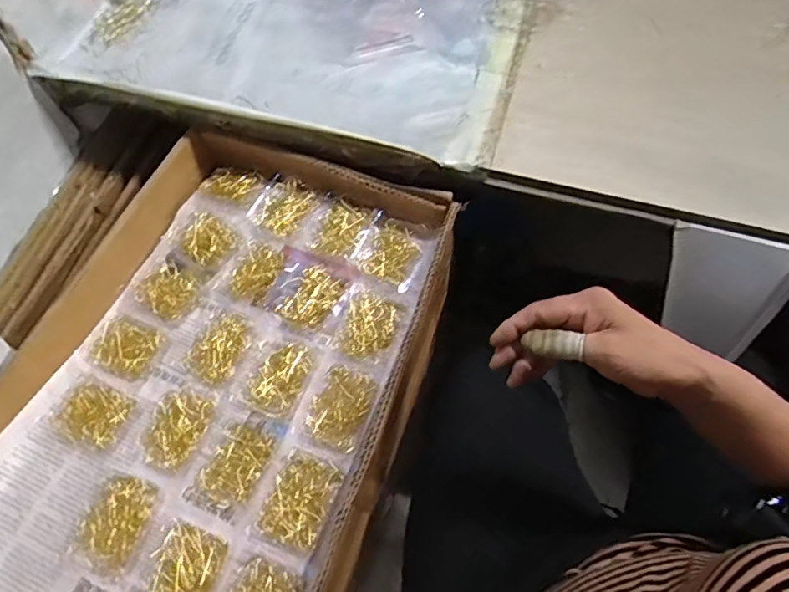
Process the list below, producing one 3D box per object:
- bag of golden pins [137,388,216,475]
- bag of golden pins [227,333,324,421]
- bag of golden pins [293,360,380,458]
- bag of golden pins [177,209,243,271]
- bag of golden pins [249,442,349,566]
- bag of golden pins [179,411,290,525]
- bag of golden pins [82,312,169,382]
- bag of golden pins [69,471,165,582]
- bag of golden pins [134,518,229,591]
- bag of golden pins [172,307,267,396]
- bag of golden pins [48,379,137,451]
[{"bbox_3d":[-0.195,0.118,0.456,0.049,0.009,0.071,18,69,9],"label":"bag of golden pins"},{"bbox_3d":[-0.108,0.073,0.482,0.061,0.019,0.077,26,70,12],"label":"bag of golden pins"},{"bbox_3d":[-0.050,0.099,0.457,0.058,0.013,0.076,22,69,11],"label":"bag of golden pins"},{"bbox_3d":[-0.198,-0.060,0.545,0.063,0.010,0.052,35,73,15],"label":"bag of golden pins"},{"bbox_3d":[-0.079,0.168,0.420,0.056,0.013,0.075,22,69,11],"label":"bag of golden pins"},{"bbox_3d":[-0.137,0.141,0.437,0.056,0.008,0.088,27,71,12],"label":"bag of golden pins"},{"bbox_3d":[-0.262,0.049,0.502,0.071,0.005,0.054,23,70,11],"label":"bag of golden pins"},{"bbox_3d":[-0.230,0.185,0.420,0.055,0.013,0.073,16,69,8],"label":"bag of golden pins"},{"bbox_3d":[-0.168,0.214,0.397,0.061,0.012,0.067,22,70,11],"label":"bag of golden pins"},{"bbox_3d":[-0.168,0.050,0.491,0.064,0.009,0.076,30,71,13],"label":"bag of golden pins"},{"bbox_3d":[-0.275,0.104,0.463,0.071,0.009,0.051,22,69,11],"label":"bag of golden pins"}]

